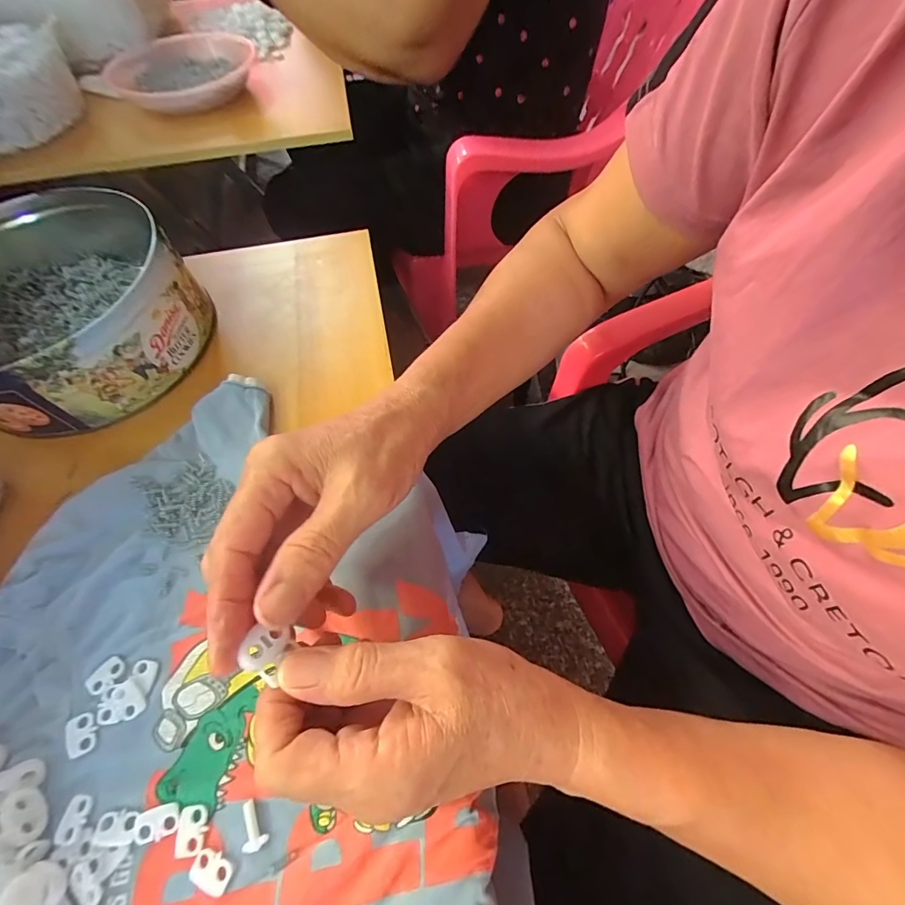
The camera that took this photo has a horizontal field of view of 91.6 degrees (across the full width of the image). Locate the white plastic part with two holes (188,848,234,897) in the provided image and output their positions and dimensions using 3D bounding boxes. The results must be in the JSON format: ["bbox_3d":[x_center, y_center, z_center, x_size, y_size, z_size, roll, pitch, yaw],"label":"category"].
[{"bbox_3d":[-0.107,0.186,0.195,0.019,0.004,0.012,22,61,14],"label":"white plastic part with two holes"}]

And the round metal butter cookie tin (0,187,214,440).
[{"bbox_3d":[-0.307,-0.123,0.342,0.179,0.060,0.215,-39,65,-20],"label":"round metal butter cookie tin"}]

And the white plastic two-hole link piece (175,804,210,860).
[{"bbox_3d":[-0.120,0.174,0.203,0.013,0.004,0.019,-8,58,-3],"label":"white plastic two-hole link piece"}]

